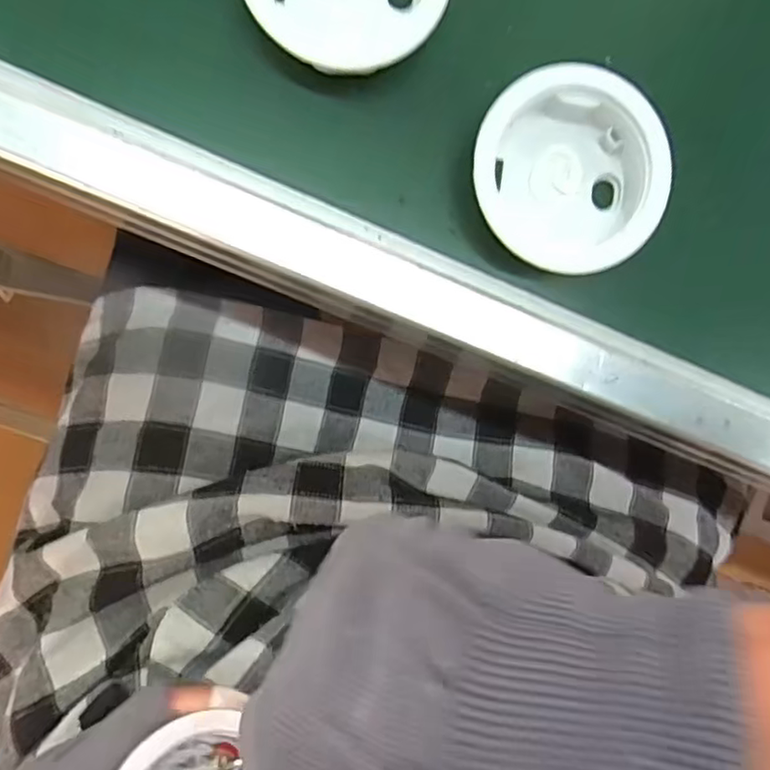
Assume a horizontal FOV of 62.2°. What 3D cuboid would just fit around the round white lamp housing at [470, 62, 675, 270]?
[{"bbox_3d":[0.069,-0.080,0.243,0.063,0.029,0.073,-32,98,-5],"label":"round white lamp housing"}]

